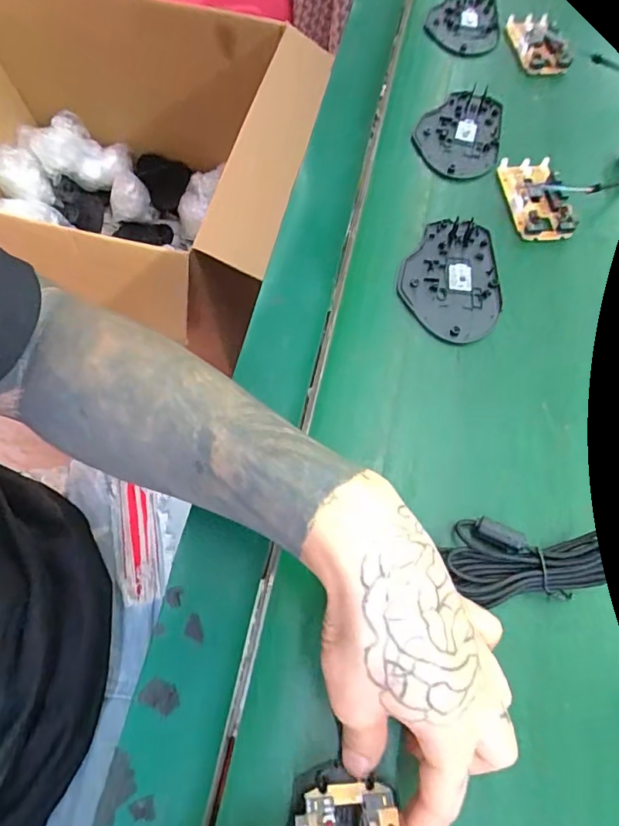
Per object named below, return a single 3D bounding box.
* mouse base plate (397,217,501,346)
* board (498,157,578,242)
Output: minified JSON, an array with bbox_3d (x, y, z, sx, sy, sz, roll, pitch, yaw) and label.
[{"bbox_3d":[0.107,-0.102,0.371,0.073,0.007,0.109,12,66,4],"label":"mouse base plate"},{"bbox_3d":[0.187,-0.179,0.403,0.046,0.014,0.081,-3,66,-3],"label":"board"}]

